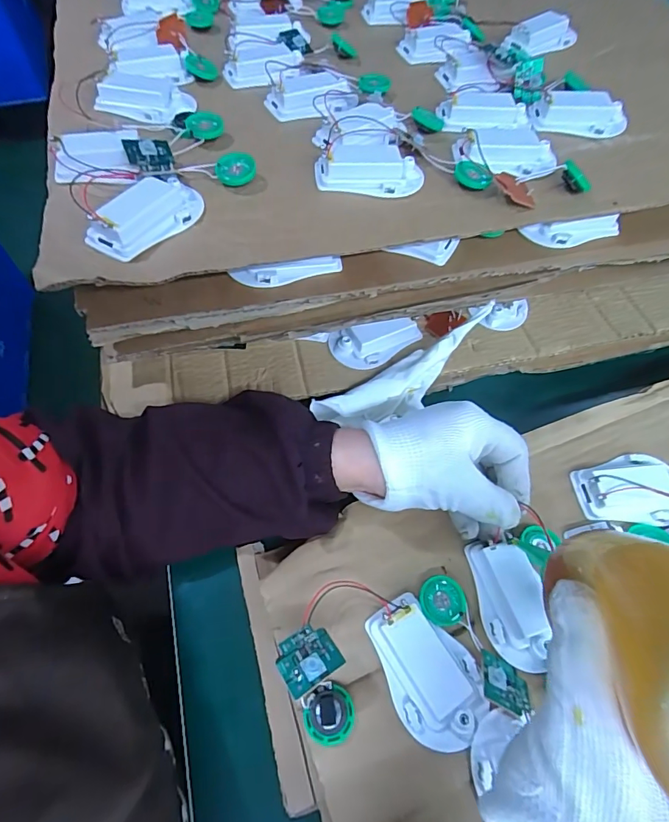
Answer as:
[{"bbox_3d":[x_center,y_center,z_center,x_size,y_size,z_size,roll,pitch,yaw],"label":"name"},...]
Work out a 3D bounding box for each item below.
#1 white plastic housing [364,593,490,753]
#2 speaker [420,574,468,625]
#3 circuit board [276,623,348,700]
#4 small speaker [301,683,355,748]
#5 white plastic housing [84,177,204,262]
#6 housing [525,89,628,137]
[{"bbox_3d":[0.055,0.148,0.258,0.049,0.017,0.078,-20,63,-12],"label":"white plastic housing"},{"bbox_3d":[0.068,0.119,0.281,0.028,0.008,0.028,-1,61,-2],"label":"speaker"},{"bbox_3d":[-0.014,0.131,0.239,0.031,0.004,0.028,-26,49,-24],"label":"circuit board"},{"bbox_3d":[-0.003,0.171,0.252,0.028,0.009,0.029,0,61,-1],"label":"small speaker"},{"bbox_3d":[-0.120,-0.130,0.289,0.039,0.017,0.076,31,65,15],"label":"white plastic housing"},{"bbox_3d":[0.208,-0.252,0.377,0.080,0.018,0.032,10,61,5],"label":"housing"}]

